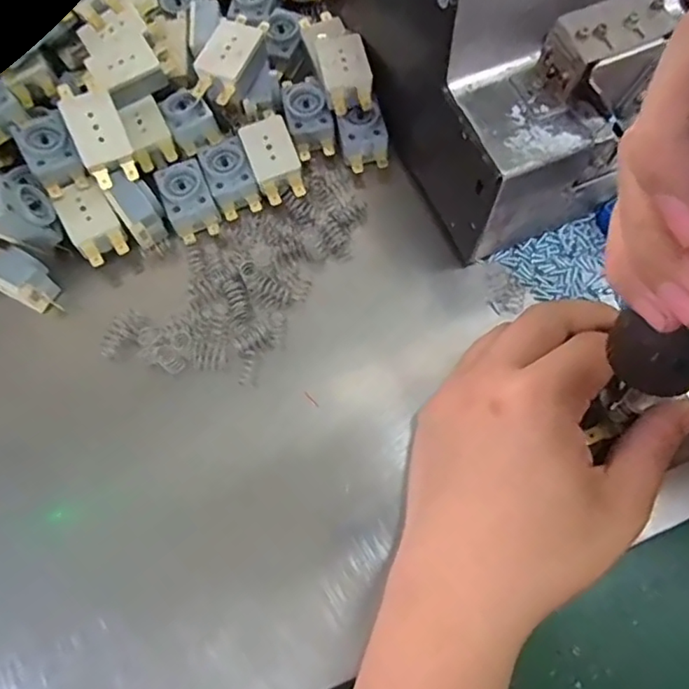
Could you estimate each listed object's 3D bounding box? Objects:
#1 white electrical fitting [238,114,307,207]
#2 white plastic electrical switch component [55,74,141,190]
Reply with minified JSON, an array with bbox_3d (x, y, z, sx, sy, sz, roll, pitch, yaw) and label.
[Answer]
[{"bbox_3d":[-0.041,-0.105,0.314,0.027,0.013,0.046,-20,71,-5],"label":"white electrical fitting"},{"bbox_3d":[-0.134,-0.114,0.300,0.028,0.016,0.057,-25,94,-18],"label":"white plastic electrical switch component"}]

